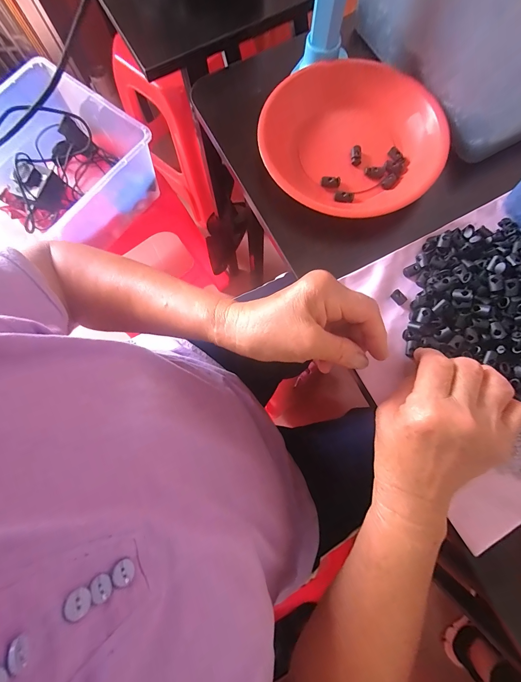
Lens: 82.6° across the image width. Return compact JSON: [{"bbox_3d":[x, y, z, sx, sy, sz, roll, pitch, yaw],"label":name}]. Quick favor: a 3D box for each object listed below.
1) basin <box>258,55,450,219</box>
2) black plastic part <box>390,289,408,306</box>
[{"bbox_3d":[0.095,-0.220,0.324,0.184,0.042,0.194,0,77,1],"label":"basin"},{"bbox_3d":[0.138,-0.043,0.295,0.009,0.006,0.015,-38,79,-7],"label":"black plastic part"}]

